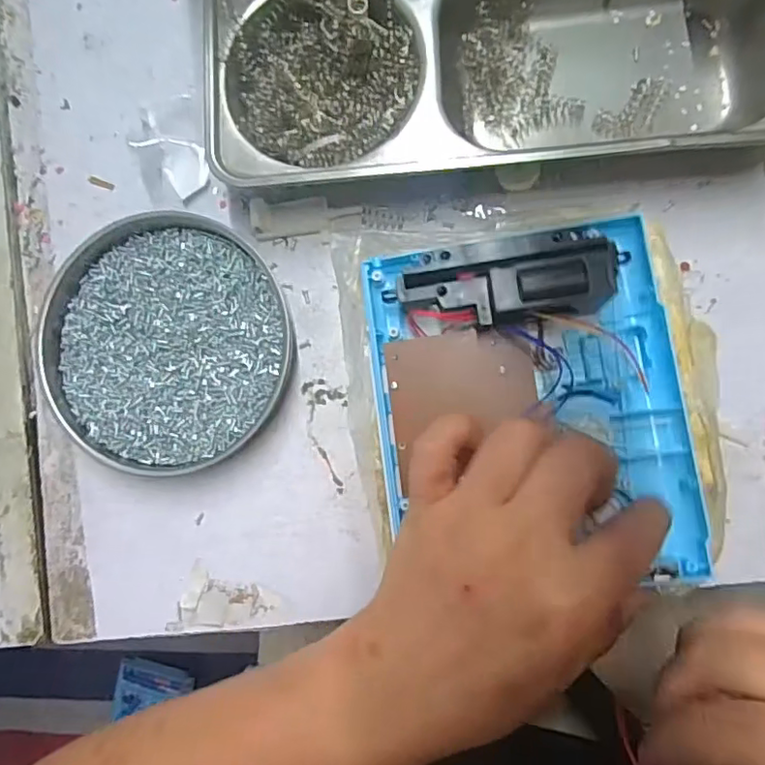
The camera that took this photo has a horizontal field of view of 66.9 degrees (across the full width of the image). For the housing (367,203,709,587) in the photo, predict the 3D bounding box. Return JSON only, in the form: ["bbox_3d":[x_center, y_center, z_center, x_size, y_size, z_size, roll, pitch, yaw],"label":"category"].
[{"bbox_3d":[0.064,0.009,0.257,0.134,0.036,0.153,-7,88,7],"label":"housing"}]

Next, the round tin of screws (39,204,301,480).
[{"bbox_3d":[-0.118,-0.022,0.320,0.131,0.019,0.137,0,88,7],"label":"round tin of screws"}]

